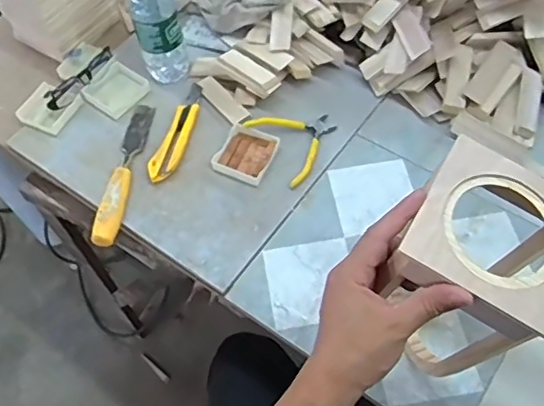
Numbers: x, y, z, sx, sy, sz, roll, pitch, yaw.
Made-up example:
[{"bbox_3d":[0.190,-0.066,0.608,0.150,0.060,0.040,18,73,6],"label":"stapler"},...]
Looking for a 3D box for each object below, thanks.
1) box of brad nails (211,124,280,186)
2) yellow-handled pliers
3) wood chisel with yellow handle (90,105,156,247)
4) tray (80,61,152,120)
[{"bbox_3d":[-0.037,-0.067,0.796,0.073,0.016,0.078,17,62,15],"label":"box of brad nails"},{"bbox_3d":[0.040,-0.092,0.802,0.110,0.025,0.112,-31,61,-14],"label":"yellow-handled pliers"},{"bbox_3d":[-0.199,-0.047,0.789,0.031,0.026,0.232,3,59,7],"label":"wood chisel with yellow handle"},{"bbox_3d":[-0.232,-0.168,0.872,0.069,0.016,0.081,35,67,23],"label":"tray"}]

